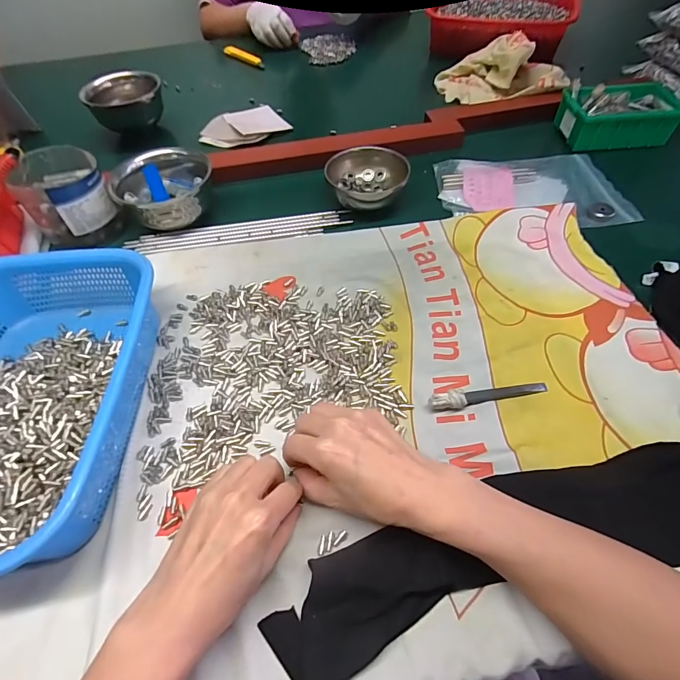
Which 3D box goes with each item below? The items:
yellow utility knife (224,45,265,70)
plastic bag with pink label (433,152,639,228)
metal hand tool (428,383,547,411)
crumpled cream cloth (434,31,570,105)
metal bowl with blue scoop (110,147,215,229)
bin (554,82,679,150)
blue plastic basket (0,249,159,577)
[{"bbox_3d":[-0.202,-0.599,0.829,0.097,0.012,0.024,28,59,5],"label":"yellow utility knife"},{"bbox_3d":[0.258,-0.210,0.537,0.234,0.014,0.153,-1,54,1],"label":"plastic bag with pink label"},{"bbox_3d":[0.131,0.048,0.347,0.106,0.016,0.015,-10,55,-5],"label":"metal hand tool"},{"bbox_3d":[0.283,-0.481,0.693,0.207,0.072,0.127,20,58,16],"label":"crumpled cream cloth"},{"bbox_3d":[-0.231,-0.201,0.516,0.116,0.069,0.096,-31,59,-19],"label":"metal bowl with blue scoop"},{"bbox_3d":[0.413,-0.330,0.587,0.140,0.061,0.096,-1,54,1],"label":"bin"},{"bbox_3d":[-0.276,0.045,0.343,0.209,0.069,0.284,-3,54,0],"label":"blue plastic basket"}]

